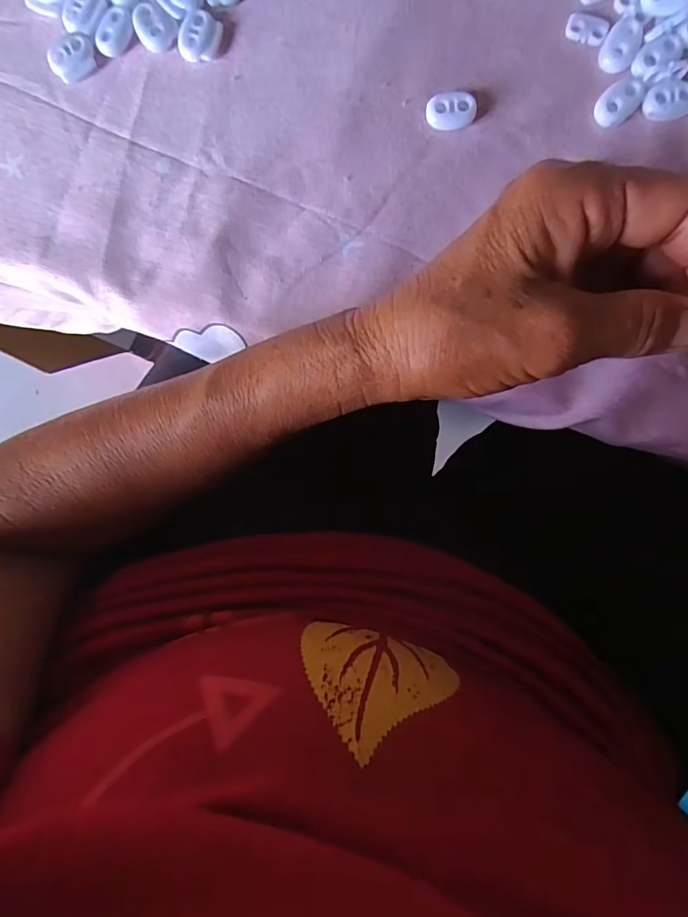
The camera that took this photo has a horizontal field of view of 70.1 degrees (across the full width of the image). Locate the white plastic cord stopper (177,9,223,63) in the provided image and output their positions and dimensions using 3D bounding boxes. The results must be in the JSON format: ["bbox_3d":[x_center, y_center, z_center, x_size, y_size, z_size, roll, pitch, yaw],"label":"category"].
[{"bbox_3d":[-0.068,-0.199,0.232,0.017,0.005,0.021,28,94,3],"label":"white plastic cord stopper"}]

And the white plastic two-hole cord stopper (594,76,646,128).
[{"bbox_3d":[0.123,-0.161,0.220,0.022,0.005,0.015,-42,88,4],"label":"white plastic two-hole cord stopper"}]

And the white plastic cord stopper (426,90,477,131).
[{"bbox_3d":[0.049,-0.159,0.225,0.022,0.006,0.015,-10,91,4],"label":"white plastic cord stopper"}]

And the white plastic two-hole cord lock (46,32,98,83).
[{"bbox_3d":[-0.131,-0.193,0.237,0.022,0.005,0.018,-17,90,5],"label":"white plastic two-hole cord lock"}]

